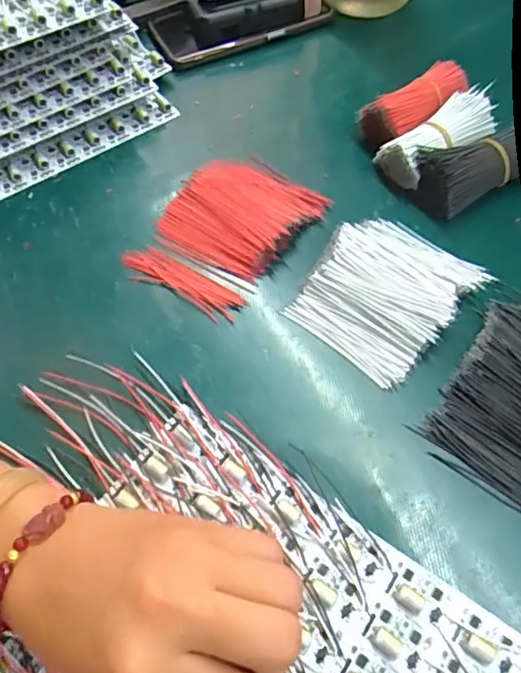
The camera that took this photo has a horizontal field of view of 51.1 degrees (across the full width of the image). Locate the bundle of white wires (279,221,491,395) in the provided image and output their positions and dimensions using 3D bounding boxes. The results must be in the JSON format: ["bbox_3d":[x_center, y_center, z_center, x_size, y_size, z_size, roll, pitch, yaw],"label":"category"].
[{"bbox_3d":[0.081,-0.033,0.348,0.089,0.018,0.111,37,69,21],"label":"bundle of white wires"}]

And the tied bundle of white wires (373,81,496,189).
[{"bbox_3d":[0.133,-0.148,0.409,0.094,0.037,0.041,-32,64,-14],"label":"tied bundle of white wires"}]

